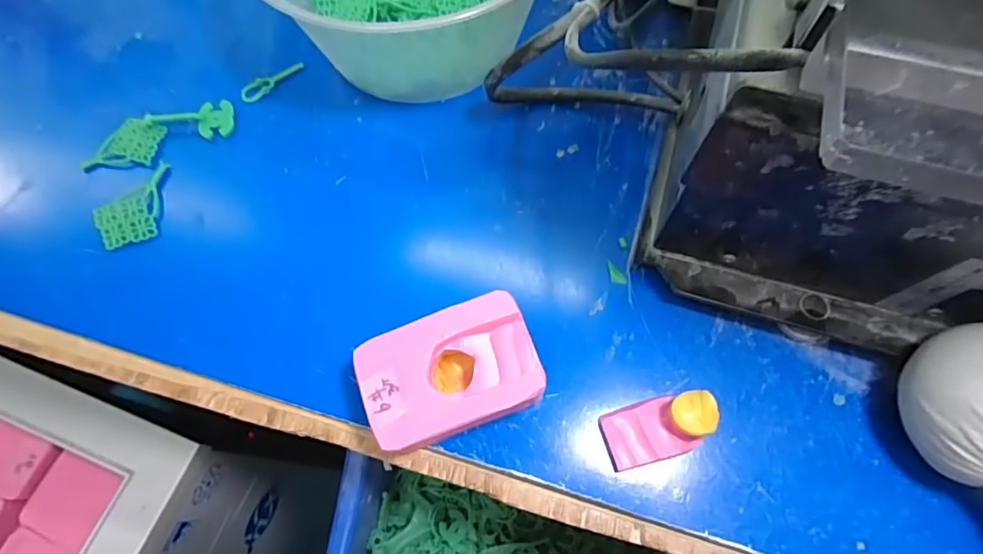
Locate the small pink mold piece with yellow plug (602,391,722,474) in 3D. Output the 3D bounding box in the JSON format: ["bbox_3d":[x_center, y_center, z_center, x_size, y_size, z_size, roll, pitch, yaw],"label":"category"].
[{"bbox_3d":[0.070,0.063,0.221,0.044,0.021,0.024,-15,69,-5],"label":"small pink mold piece with yellow plug"}]

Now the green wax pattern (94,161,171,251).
[{"bbox_3d":[-0.188,-0.038,0.275,0.028,0.008,0.048,-6,68,-1],"label":"green wax pattern"}]

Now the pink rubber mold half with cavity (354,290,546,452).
[{"bbox_3d":[-0.017,0.043,0.224,0.069,0.038,0.046,-20,69,-7],"label":"pink rubber mold half with cavity"}]

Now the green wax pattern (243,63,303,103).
[{"bbox_3d":[-0.129,-0.116,0.308,0.012,0.004,0.040,42,75,16],"label":"green wax pattern"}]

